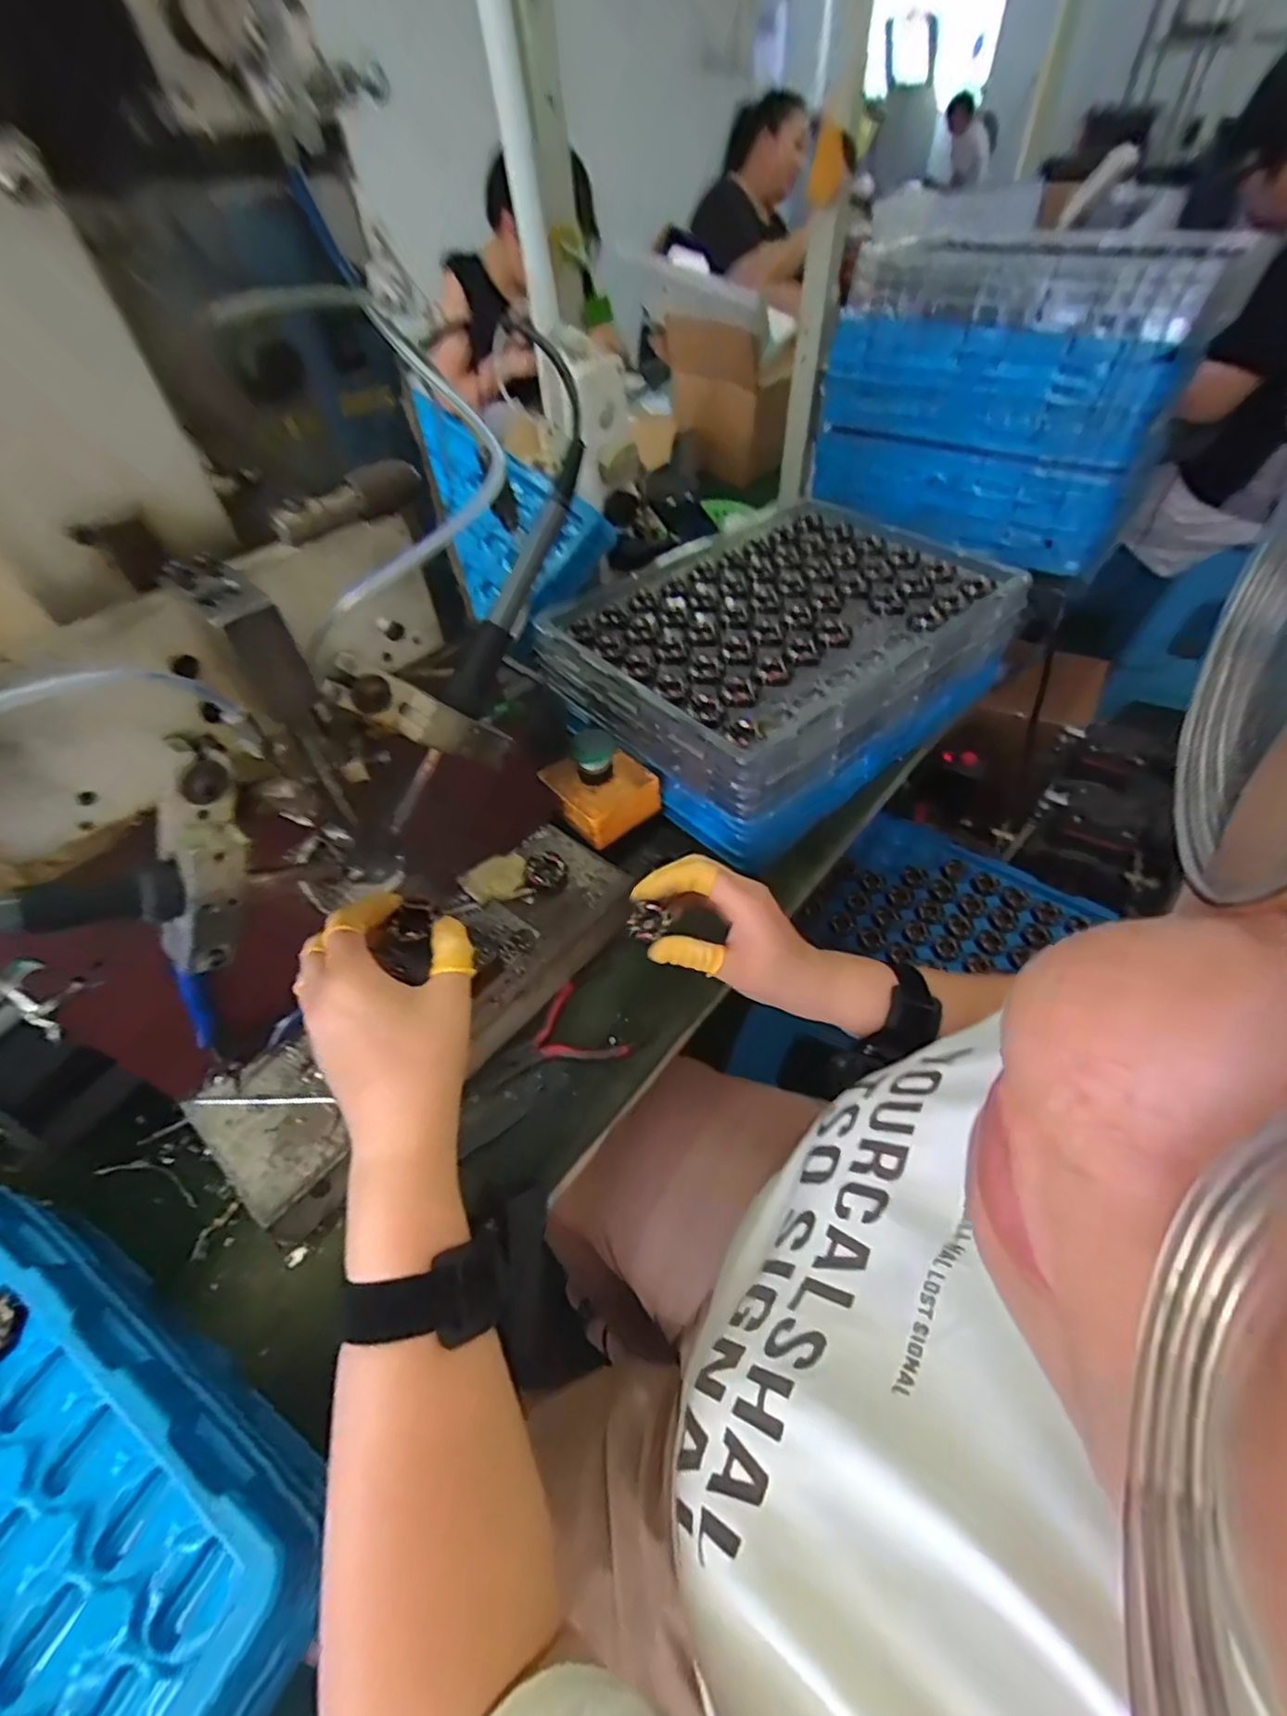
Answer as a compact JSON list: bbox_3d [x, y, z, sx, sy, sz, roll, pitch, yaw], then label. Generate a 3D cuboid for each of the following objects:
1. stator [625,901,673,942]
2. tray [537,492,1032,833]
[{"bbox_3d":[0.003,0.043,0.416,0.025,0.010,0.023,17,53,16],"label":"stator"},{"bbox_3d":[0.121,-0.205,0.581,0.356,0.058,0.271,-34,56,-22],"label":"tray"}]

